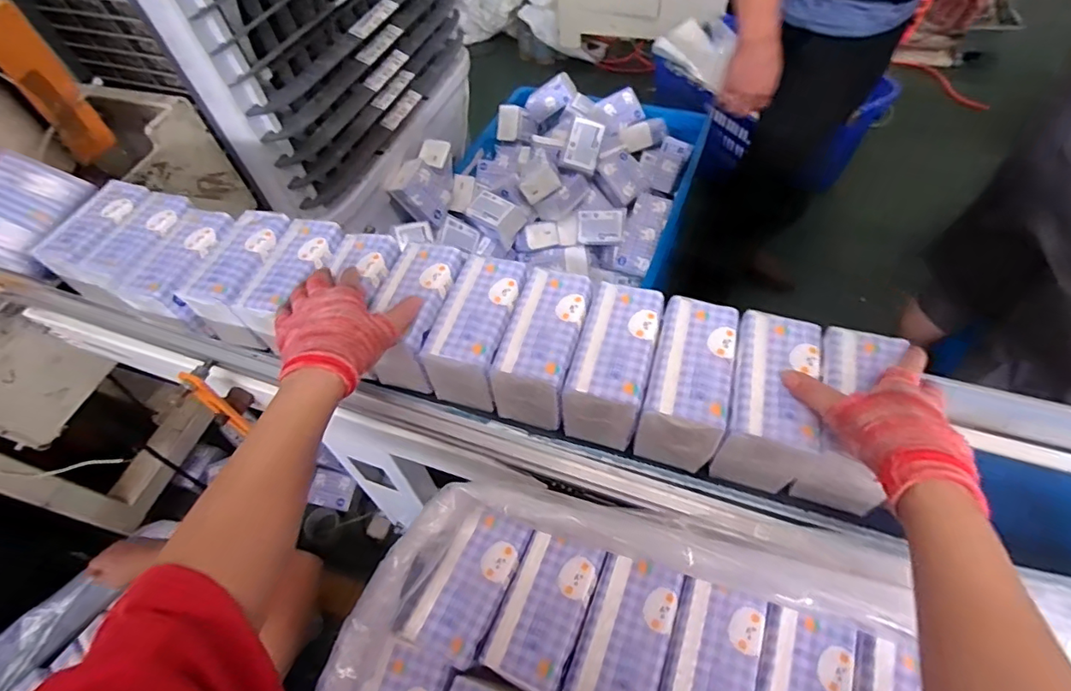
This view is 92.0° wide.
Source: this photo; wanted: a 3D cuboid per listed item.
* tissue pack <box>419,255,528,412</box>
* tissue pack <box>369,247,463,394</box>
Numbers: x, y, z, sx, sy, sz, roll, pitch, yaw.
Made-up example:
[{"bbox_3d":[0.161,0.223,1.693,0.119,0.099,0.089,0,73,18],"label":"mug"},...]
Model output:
[{"bbox_3d":[-0.055,-0.008,0.495,0.076,0.080,0.137,10,57,11],"label":"tissue pack"},{"bbox_3d":[-0.116,-0.024,0.517,0.066,0.096,0.122,14,58,13],"label":"tissue pack"}]

